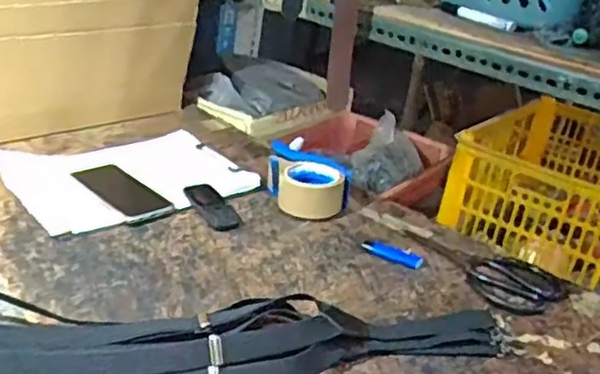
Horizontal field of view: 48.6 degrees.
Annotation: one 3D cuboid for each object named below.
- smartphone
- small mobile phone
[{"bbox_3d":[-0.252,0.007,0.943,0.066,0.015,0.163,-28,43,-35],"label":"smartphone"},{"bbox_3d":[-0.123,0.025,0.937,0.052,0.014,0.101,-14,45,-36],"label":"small mobile phone"}]

